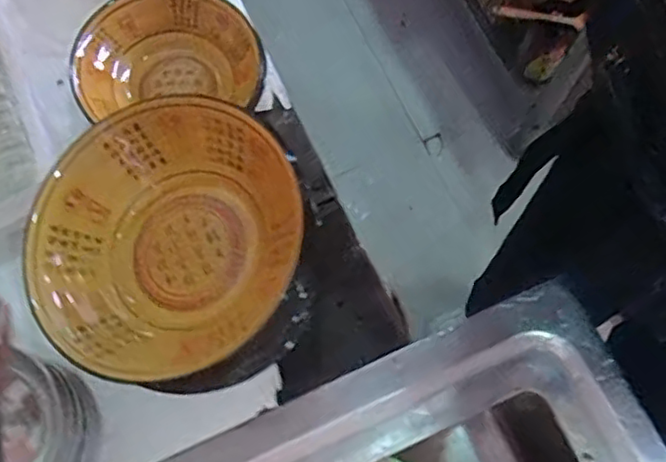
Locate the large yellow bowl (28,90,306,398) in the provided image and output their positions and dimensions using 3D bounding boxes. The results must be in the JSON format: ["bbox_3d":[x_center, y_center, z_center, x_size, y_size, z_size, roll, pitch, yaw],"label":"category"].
[{"bbox_3d":[-0.119,0.007,0.460,0.192,0.067,0.204,-8,72,-3],"label":"large yellow bowl"}]

